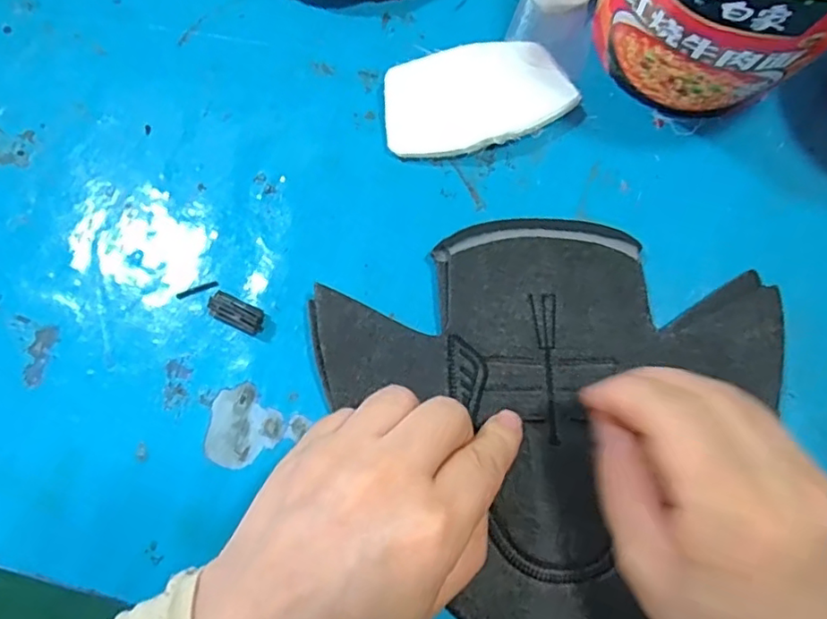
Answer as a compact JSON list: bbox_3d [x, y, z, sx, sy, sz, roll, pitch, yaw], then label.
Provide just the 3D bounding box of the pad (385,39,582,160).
[{"bbox_3d":[0.031,-0.106,0.296,0.092,0.015,0.051,-17,79,-3],"label":"pad"}]

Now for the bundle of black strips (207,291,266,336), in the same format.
[{"bbox_3d":[-0.083,0.002,0.275,0.027,0.011,0.012,25,80,5],"label":"bundle of black strips"}]

